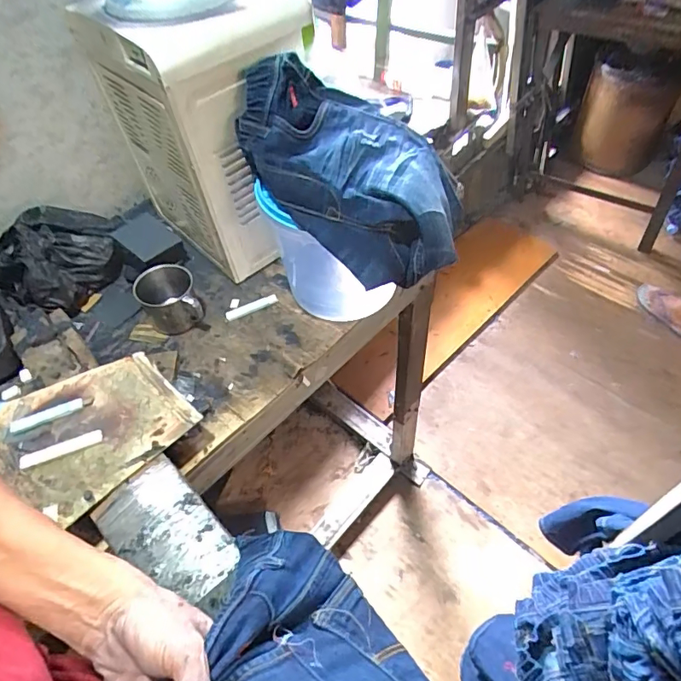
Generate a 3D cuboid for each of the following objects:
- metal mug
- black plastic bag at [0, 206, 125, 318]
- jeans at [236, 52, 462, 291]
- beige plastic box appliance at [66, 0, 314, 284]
[{"bbox_3d":[-0.252,-0.057,0.730,0.080,0.070,0.090,-27,57,-14],"label":"metal mug"},{"bbox_3d":[-0.440,-0.135,0.771,0.128,0.104,0.187,29,62,23],"label":"black plastic bag"},{"bbox_3d":[0.020,-0.208,0.588,0.197,0.154,0.277,-39,60,-20],"label":"jeans"},{"bbox_3d":[-0.176,-0.297,0.710,0.205,0.335,0.236,-35,59,-18],"label":"beige plastic box appliance"}]

